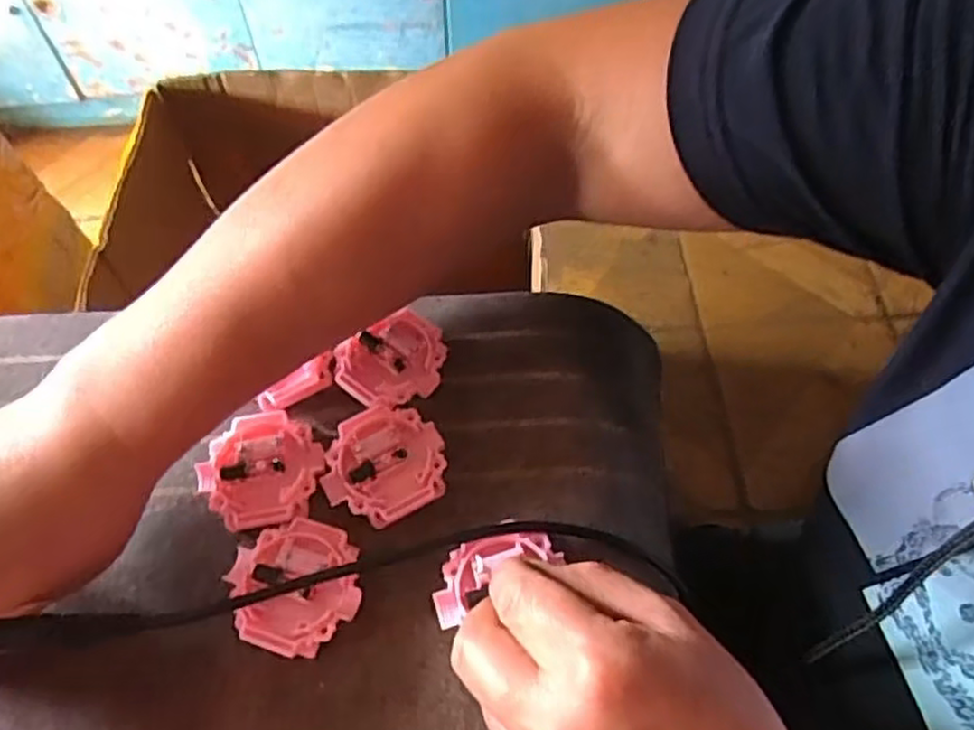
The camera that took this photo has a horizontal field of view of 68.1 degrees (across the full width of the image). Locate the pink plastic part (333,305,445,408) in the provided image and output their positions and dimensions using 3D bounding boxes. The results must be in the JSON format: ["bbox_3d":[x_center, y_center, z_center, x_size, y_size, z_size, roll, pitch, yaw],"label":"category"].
[{"bbox_3d":[-0.045,-0.001,0.351,0.051,0.011,0.043,-28,64,-13],"label":"pink plastic part"}]

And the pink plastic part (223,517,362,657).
[{"bbox_3d":[-0.080,0.092,0.301,0.055,0.015,0.052,-1,61,1],"label":"pink plastic part"}]

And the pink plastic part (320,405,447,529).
[{"bbox_3d":[-0.046,0.045,0.326,0.054,0.009,0.051,-1,61,1],"label":"pink plastic part"}]

